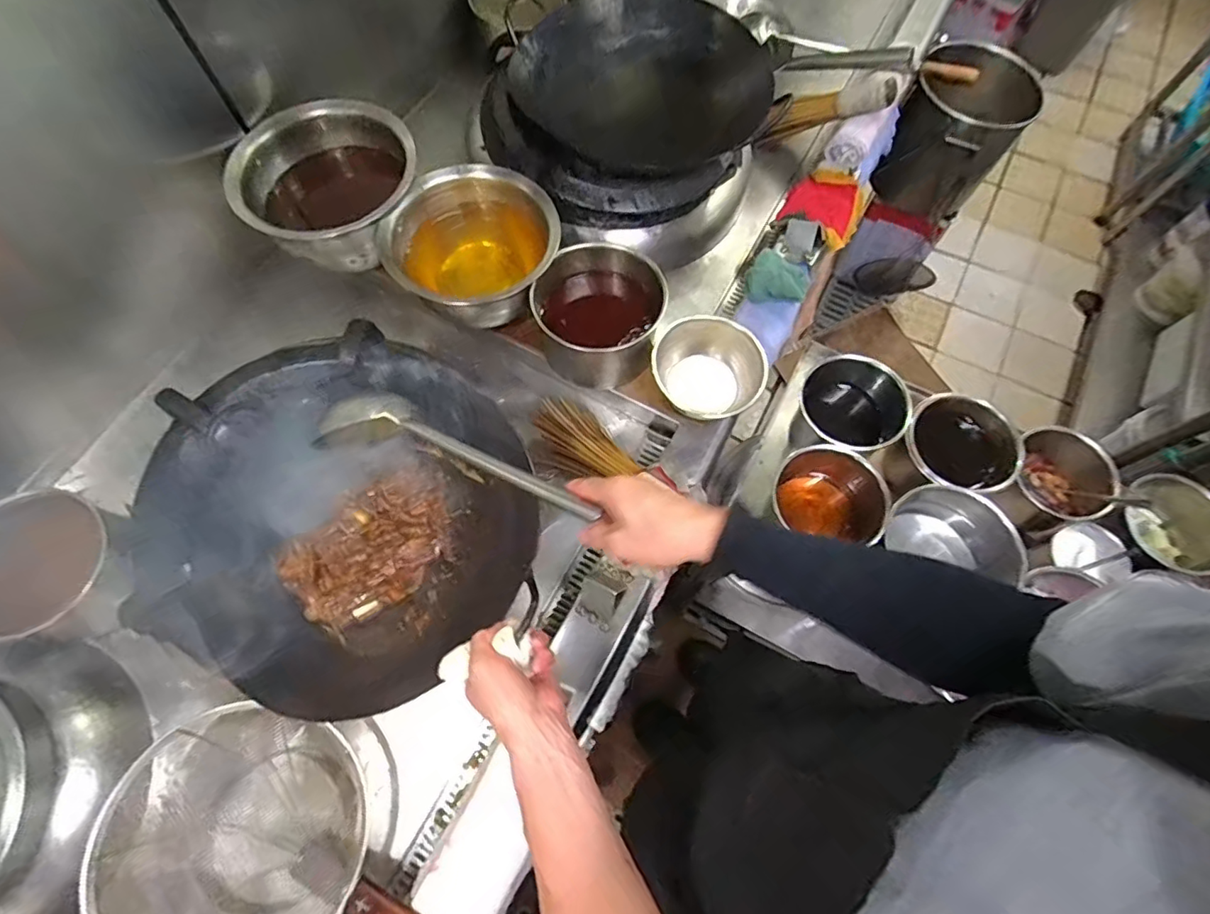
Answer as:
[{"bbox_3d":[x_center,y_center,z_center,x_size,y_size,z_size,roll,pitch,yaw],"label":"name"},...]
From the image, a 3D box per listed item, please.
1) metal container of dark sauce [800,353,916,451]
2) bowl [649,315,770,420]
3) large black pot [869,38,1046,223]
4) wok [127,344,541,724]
[{"bbox_3d":[0.370,-0.056,0.879,0.154,0.136,0.147,0,69,0],"label":"metal container of dark sauce"},{"bbox_3d":[0.153,-0.133,0.870,0.156,0.078,0.152,0,69,0],"label":"bowl"},{"bbox_3d":[0.883,-0.823,1.436,0.262,0.331,0.283,0,69,0],"label":"large black pot"},{"bbox_3d":[-0.329,0.068,0.733,0.503,0.116,0.408,35,73,13],"label":"wok"}]

